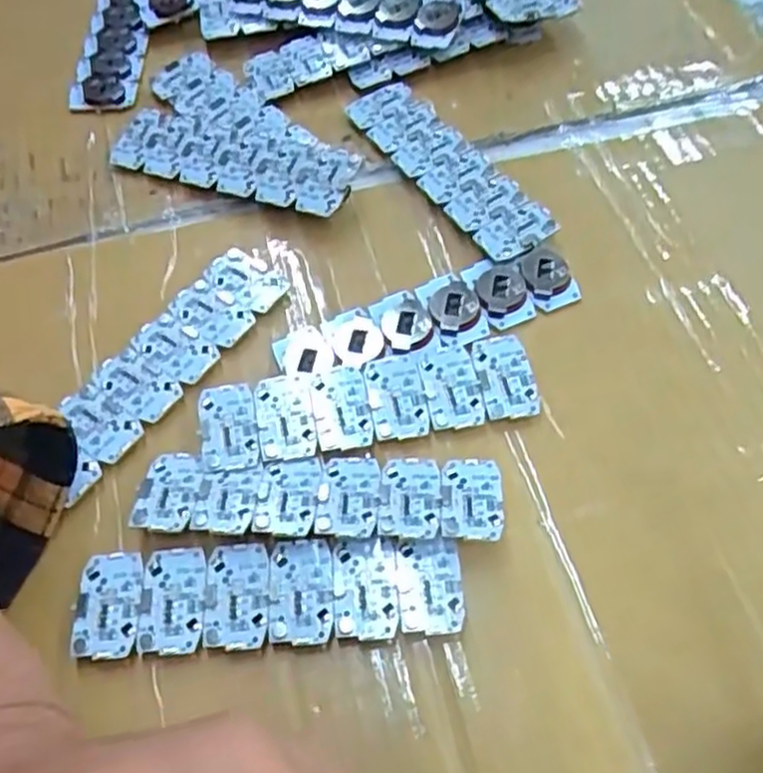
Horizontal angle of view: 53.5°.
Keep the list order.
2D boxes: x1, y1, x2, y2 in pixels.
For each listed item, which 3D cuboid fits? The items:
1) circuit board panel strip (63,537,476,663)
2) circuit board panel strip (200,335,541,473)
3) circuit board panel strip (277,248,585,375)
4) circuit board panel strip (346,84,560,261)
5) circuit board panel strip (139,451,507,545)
[{"bbox_3d":[-0.032,0.058,0.213,0.107,0.004,0.029,-4,57,2],"label":"circuit board panel strip"},{"bbox_3d":[-0.004,0.004,0.242,0.106,0.004,0.031,-10,57,-2],"label":"circuit board panel strip"},{"bbox_3d":[0.017,-0.025,0.261,0.105,0.004,0.028,-18,57,-7],"label":"circuit board panel strip"},{"bbox_3d":[0.026,-0.087,0.298,0.029,0.004,0.105,-31,61,-14],"label":"circuit board panel strip"},{"bbox_3d":[-0.019,0.032,0.226,0.107,0.004,0.029,1,46,4],"label":"circuit board panel strip"}]

